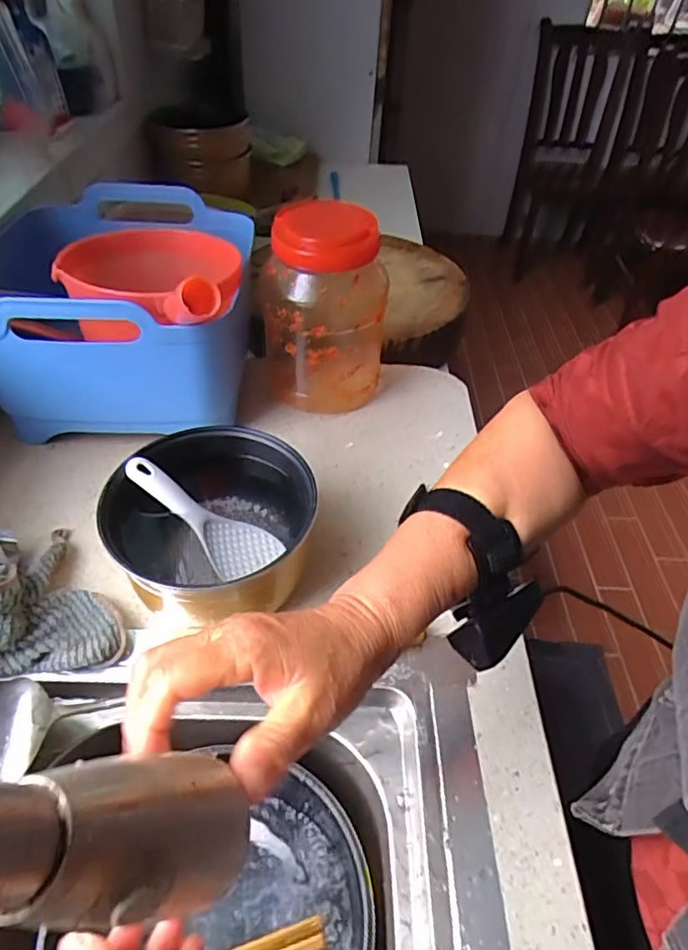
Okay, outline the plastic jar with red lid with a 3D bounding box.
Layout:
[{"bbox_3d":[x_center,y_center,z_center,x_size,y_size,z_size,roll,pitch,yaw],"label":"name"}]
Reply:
[{"bbox_3d":[-0.032,-0.196,0.712,0.118,0.233,0.124,2,45,-2],"label":"plastic jar with red lid"}]

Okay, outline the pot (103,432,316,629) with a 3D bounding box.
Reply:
[{"bbox_3d":[-0.119,0.047,0.542,0.163,0.107,0.158,2,45,-2],"label":"pot"}]

